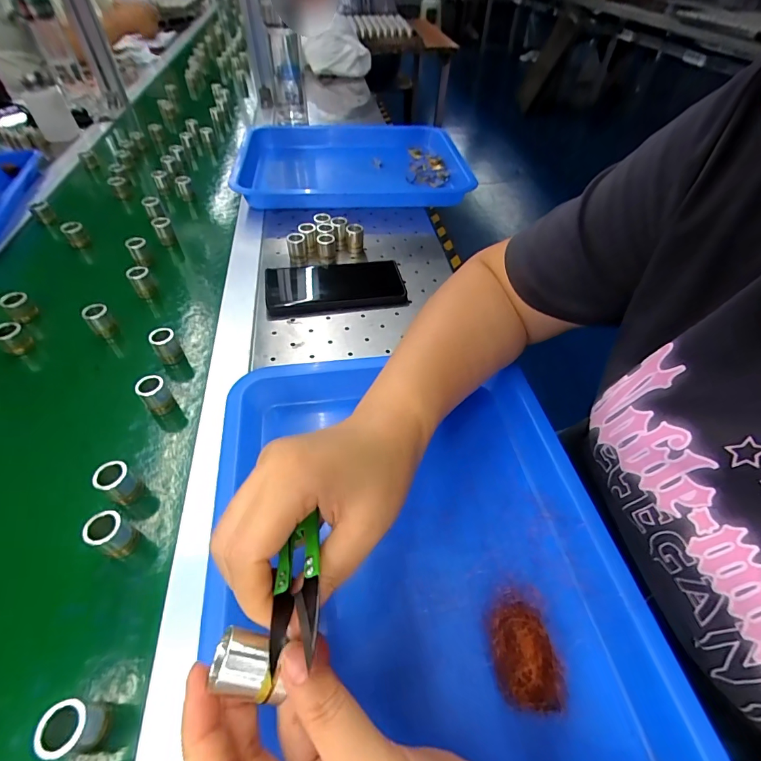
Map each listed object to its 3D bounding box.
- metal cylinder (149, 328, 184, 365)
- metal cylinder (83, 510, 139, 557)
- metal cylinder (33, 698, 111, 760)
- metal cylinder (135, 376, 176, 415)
[{"bbox_3d":[-0.215,-0.034,0.400,0.022,0.034,0.017,-27,54,-23],"label":"metal cylinder"},{"bbox_3d":[-0.187,0.109,0.280,0.020,0.042,0.021,1,48,-1],"label":"metal cylinder"},{"bbox_3d":[-0.161,0.184,0.211,0.020,0.034,0.022,1,48,-1],"label":"metal cylinder"},{"bbox_3d":[-0.203,0.014,0.359,0.022,0.034,0.017,-36,58,-29],"label":"metal cylinder"}]

